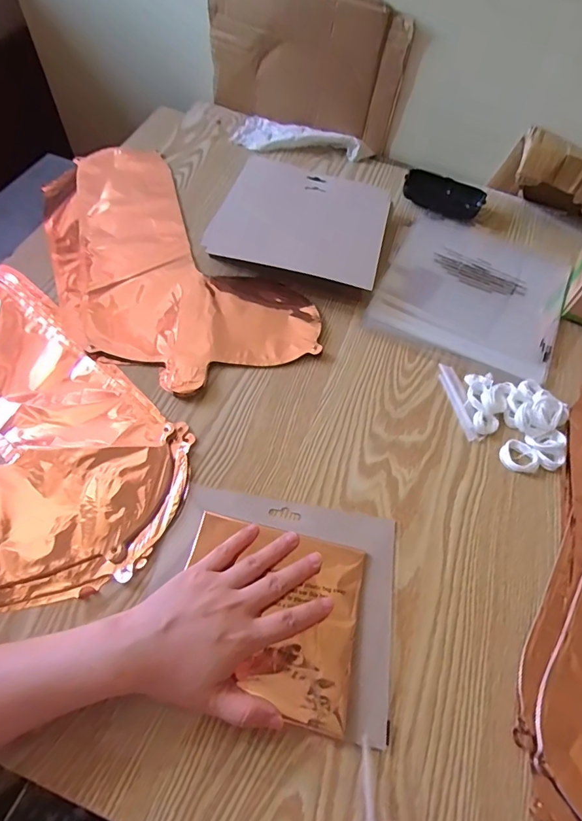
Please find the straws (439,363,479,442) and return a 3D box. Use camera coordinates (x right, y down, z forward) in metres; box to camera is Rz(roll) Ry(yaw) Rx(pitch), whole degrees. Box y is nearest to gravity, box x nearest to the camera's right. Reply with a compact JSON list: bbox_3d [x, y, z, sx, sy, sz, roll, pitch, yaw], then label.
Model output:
[{"bbox_3d":[0.174,-0.011,0.460,0.019,0.006,0.089,-9,60,-10],"label":"straws"}]

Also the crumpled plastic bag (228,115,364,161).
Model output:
[{"bbox_3d":[0.010,-0.416,0.670,0.185,0.025,0.079,8,59,0],"label":"crumpled plastic bag"}]

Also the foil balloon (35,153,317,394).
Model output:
[{"bbox_3d":[-0.172,-0.182,0.529,0.220,0.012,0.426,-32,67,-21],"label":"foil balloon"}]

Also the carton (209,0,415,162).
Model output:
[{"bbox_3d":[0.016,-0.481,0.616,0.275,0.176,0.032,24,60,10],"label":"carton"}]

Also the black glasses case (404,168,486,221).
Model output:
[{"bbox_3d":[0.209,-0.297,0.614,0.107,0.028,0.046,24,60,10],"label":"black glasses case"}]

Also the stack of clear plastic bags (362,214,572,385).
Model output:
[{"bbox_3d":[0.224,-0.150,0.546,0.208,0.010,0.229,23,60,9],"label":"stack of clear plastic bags"}]

